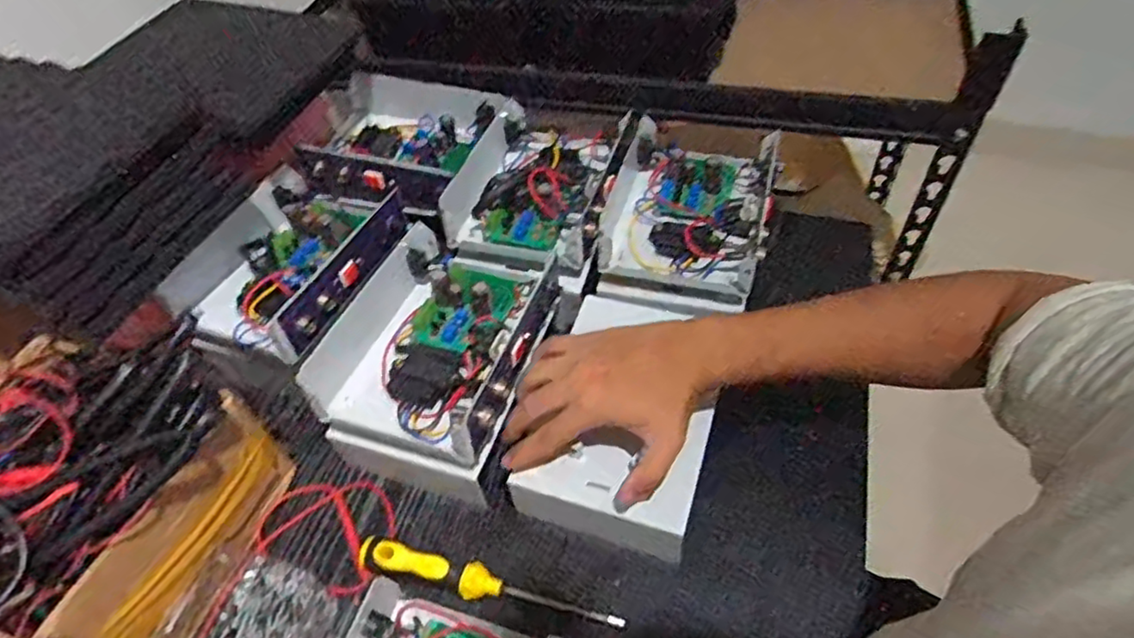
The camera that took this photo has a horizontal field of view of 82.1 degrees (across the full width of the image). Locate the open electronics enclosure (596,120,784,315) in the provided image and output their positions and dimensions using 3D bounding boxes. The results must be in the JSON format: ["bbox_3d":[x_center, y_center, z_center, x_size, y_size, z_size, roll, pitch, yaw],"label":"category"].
[{"bbox_3d":[0.118,-0.107,0.657,0.166,0.052,0.228,10,53,14],"label":"open electronics enclosure"}]

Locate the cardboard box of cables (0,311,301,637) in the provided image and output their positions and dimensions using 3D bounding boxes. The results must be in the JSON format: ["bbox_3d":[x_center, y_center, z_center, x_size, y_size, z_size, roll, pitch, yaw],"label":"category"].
[{"bbox_3d":[-0.345,0.133,0.483,0.147,0.170,0.228,15,54,17],"label":"cardboard box of cables"}]

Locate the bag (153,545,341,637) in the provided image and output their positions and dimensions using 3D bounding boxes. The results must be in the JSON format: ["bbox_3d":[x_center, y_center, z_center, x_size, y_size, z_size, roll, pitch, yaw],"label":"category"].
[{"bbox_3d":[-0.241,0.237,0.492,0.119,0.042,0.110,16,55,18],"label":"bag"}]

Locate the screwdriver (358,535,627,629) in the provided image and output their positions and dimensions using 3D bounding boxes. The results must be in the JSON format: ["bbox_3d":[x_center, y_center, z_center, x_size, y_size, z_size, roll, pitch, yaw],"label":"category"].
[{"bbox_3d":[-0.063,0.205,0.507,0.212,0.027,0.025,8,52,12],"label":"screwdriver"}]

